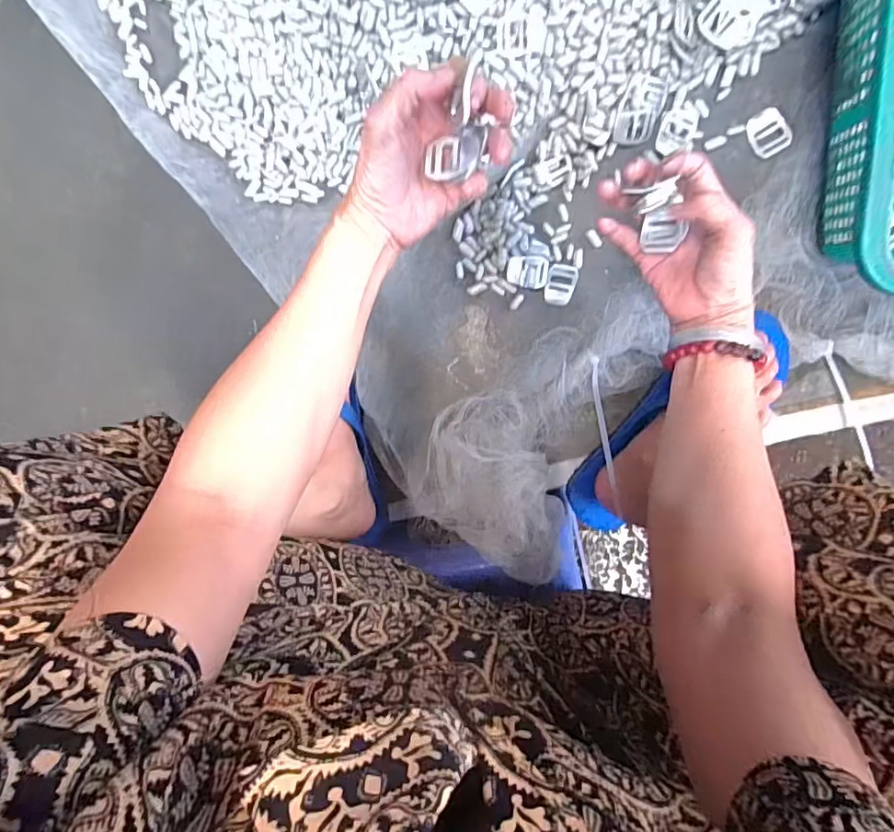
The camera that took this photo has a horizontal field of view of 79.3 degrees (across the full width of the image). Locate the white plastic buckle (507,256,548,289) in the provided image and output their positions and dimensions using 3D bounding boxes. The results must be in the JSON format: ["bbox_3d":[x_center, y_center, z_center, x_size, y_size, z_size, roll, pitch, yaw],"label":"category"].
[{"bbox_3d":[0.079,-0.141,0.529,0.039,0.004,0.030,11,104,3],"label":"white plastic buckle"}]

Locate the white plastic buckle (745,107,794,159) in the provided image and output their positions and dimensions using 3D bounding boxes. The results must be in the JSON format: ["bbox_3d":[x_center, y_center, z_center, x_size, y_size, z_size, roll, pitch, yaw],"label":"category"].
[{"bbox_3d":[0.283,-0.249,0.473,0.030,0.004,0.039,-24,87,23],"label":"white plastic buckle"}]

